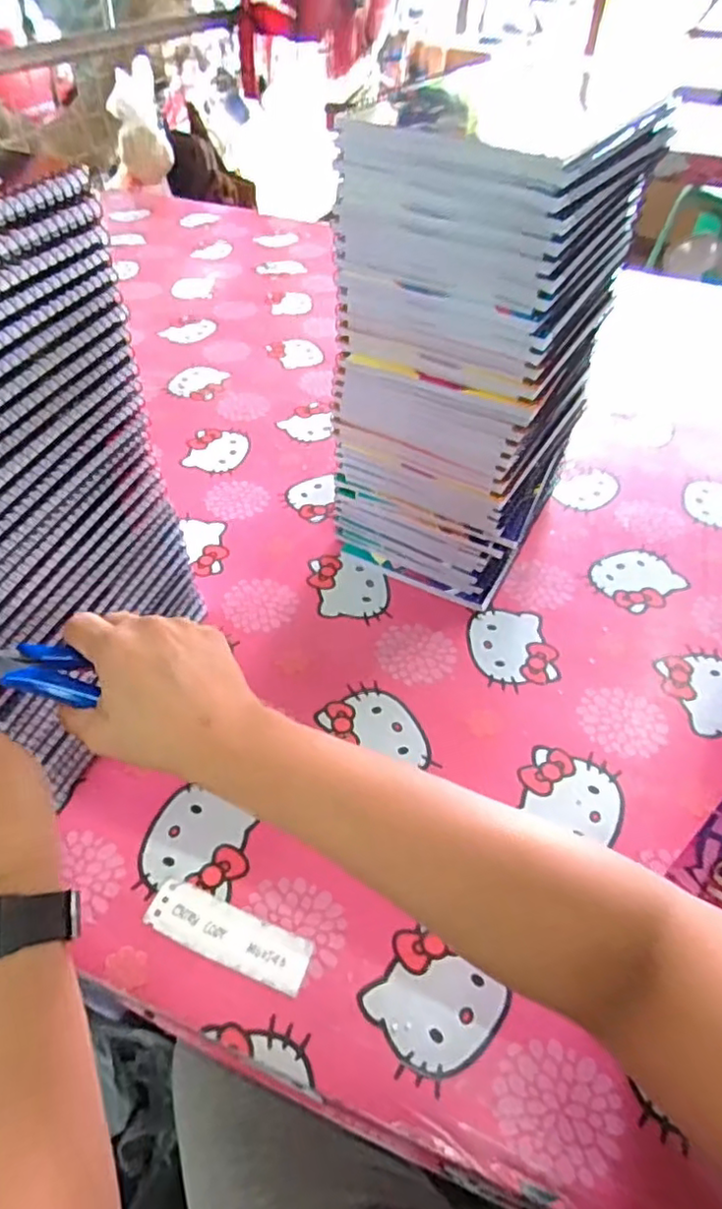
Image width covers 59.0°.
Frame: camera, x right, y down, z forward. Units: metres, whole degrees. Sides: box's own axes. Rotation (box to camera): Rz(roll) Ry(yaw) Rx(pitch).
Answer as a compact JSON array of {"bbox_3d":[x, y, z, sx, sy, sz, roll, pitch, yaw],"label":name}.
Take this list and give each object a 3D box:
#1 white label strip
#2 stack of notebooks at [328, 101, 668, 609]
[{"bbox_3d":[-0.083,0.206,0.400,0.107,0.004,0.032,19,50,15],"label":"white label strip"},{"bbox_3d":[0.091,-0.188,0.527,0.188,0.343,0.166,22,51,17],"label":"stack of notebooks"}]

